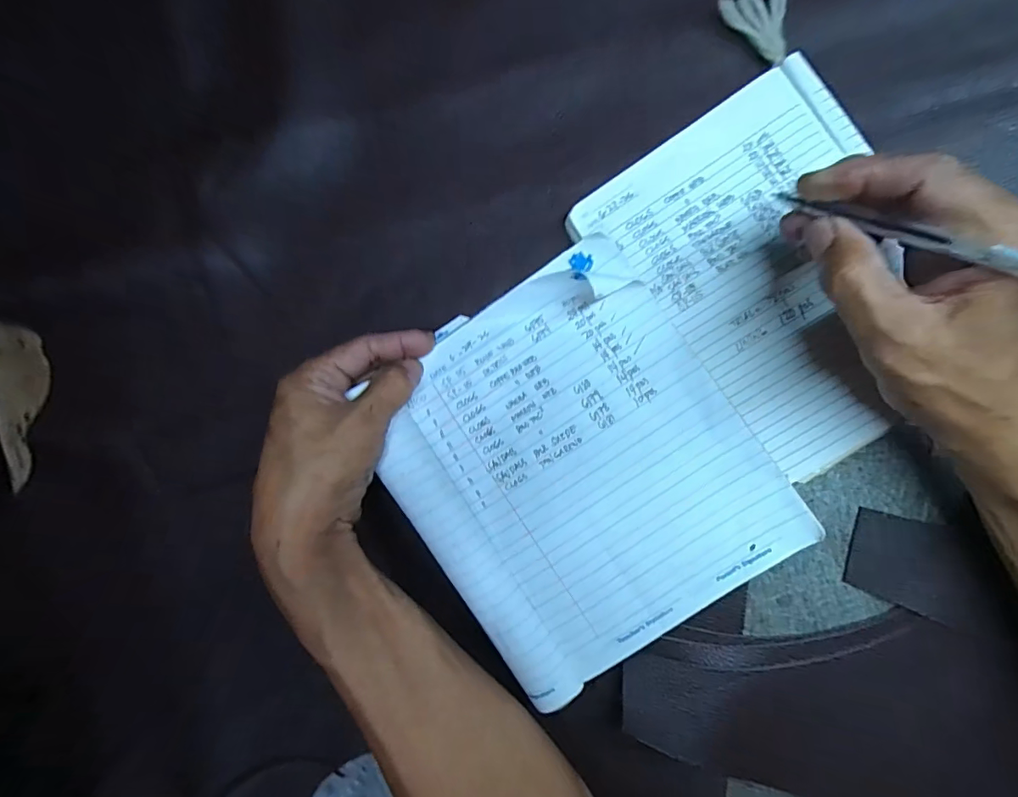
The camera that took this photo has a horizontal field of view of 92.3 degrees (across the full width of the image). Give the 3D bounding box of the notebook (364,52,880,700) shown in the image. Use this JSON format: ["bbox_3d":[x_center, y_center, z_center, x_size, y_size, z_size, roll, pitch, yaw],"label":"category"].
[{"bbox_3d":[0.085,-0.004,0.267,0.315,0.025,0.210,-39,86,5],"label":"notebook"}]

